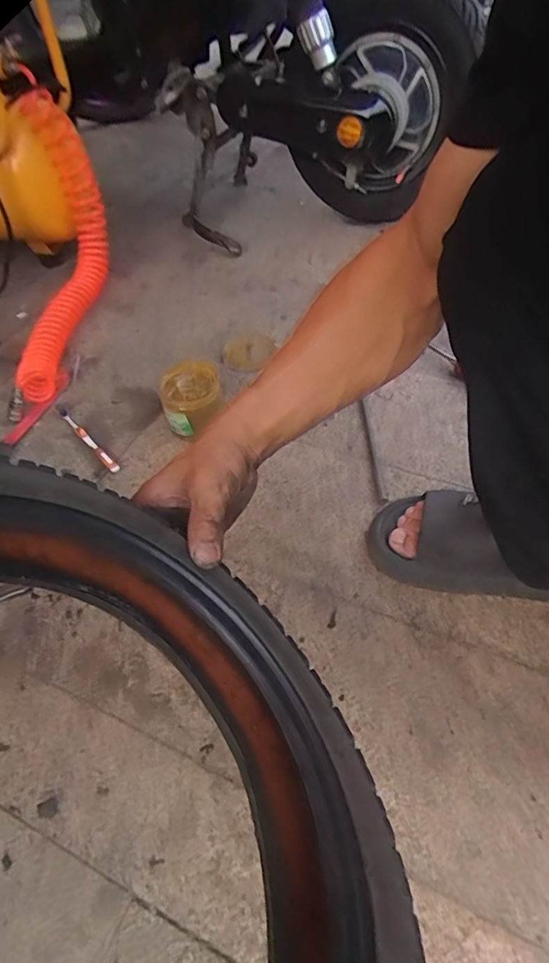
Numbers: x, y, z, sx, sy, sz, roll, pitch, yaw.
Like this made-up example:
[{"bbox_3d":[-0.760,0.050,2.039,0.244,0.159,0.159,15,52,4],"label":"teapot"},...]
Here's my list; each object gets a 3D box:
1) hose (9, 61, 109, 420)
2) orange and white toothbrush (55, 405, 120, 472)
[{"bbox_3d":[-0.373,-0.364,0.847,0.084,0.217,0.532,2,75,7],"label":"hose"},{"bbox_3d":[-0.265,-0.062,0.708,0.013,0.020,0.163,-37,57,-23],"label":"orange and white toothbrush"}]

